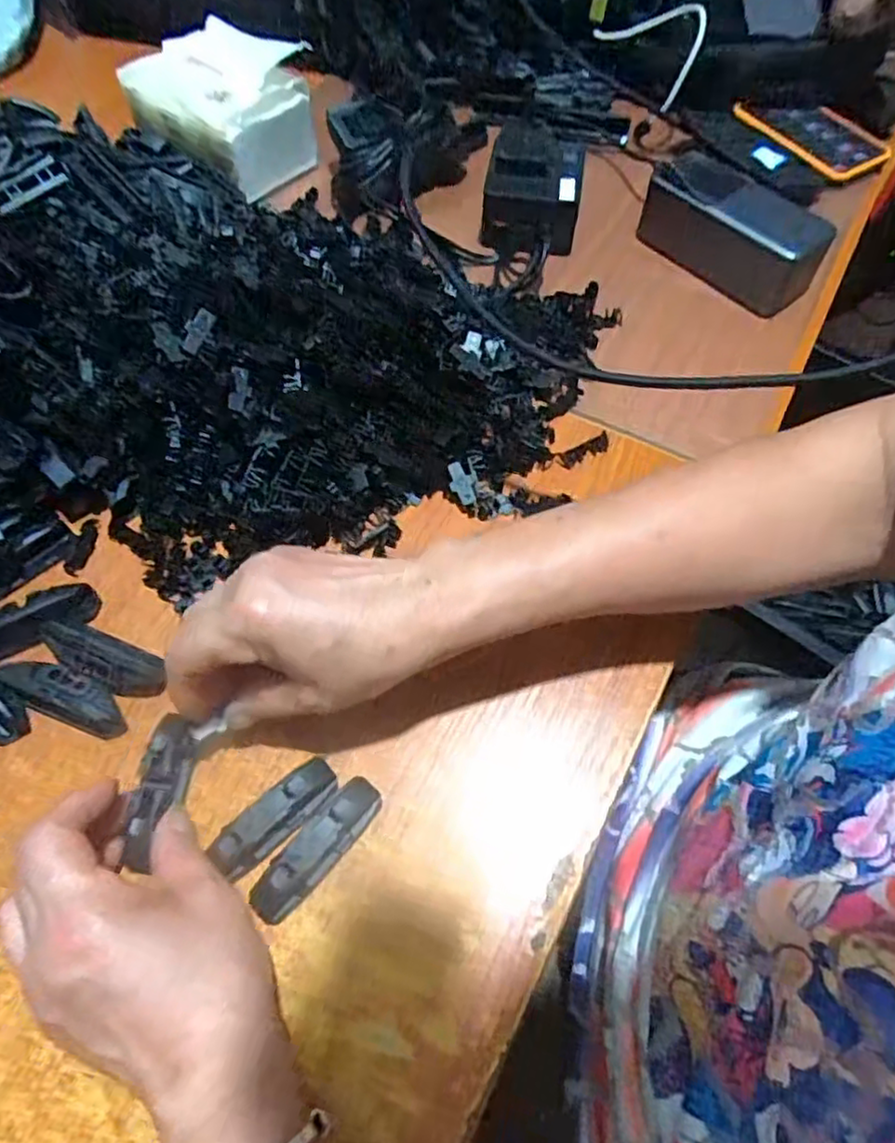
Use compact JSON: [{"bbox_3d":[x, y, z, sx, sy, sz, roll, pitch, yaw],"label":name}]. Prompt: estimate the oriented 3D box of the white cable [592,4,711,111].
[{"bbox_3d":[0.172,-0.450,0.564,0.034,0.058,0.095,-34,66,-15],"label":"white cable"}]

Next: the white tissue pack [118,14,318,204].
[{"bbox_3d":[-0.185,-0.386,0.554,0.145,0.067,0.104,36,69,19],"label":"white tissue pack"}]

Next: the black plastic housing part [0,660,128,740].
[{"bbox_3d":[-0.202,0.064,0.350,0.069,0.018,0.024,18,64,11],"label":"black plastic housing part"}]

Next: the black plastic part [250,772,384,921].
[{"bbox_3d":[-0.061,0.130,0.315,0.021,0.021,0.073,37,69,19],"label":"black plastic part"}]

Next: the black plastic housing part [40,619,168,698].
[{"bbox_3d":[-0.185,0.044,0.356,0.069,0.023,0.027,22,65,13],"label":"black plastic housing part"}]

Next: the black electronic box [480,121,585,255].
[{"bbox_3d":[0.067,-0.291,0.511,0.070,0.052,0.078,11,63,7],"label":"black electronic box"}]

